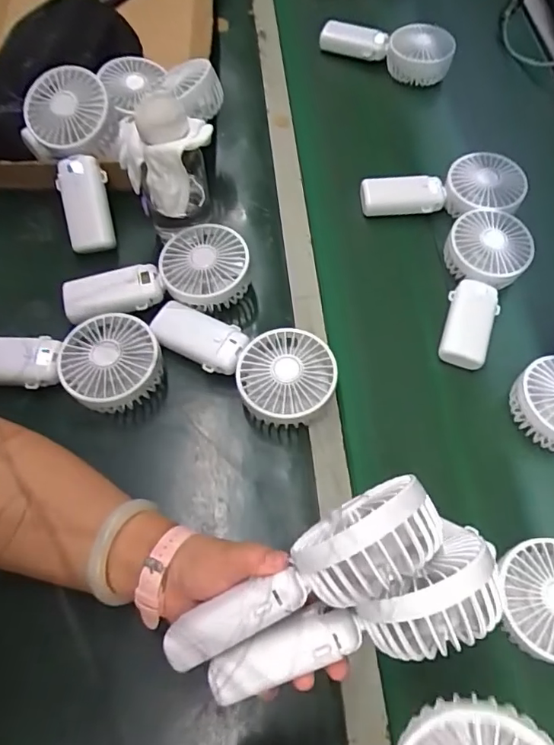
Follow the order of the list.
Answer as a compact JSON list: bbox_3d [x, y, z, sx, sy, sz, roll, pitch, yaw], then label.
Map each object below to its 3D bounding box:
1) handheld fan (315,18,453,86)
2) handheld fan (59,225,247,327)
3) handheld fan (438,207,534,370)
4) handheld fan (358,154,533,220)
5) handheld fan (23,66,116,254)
[{"bbox_3d":[0.167,-0.467,0.740,0.170,0.065,0.100,28,67,23],"label":"handheld fan"},{"bbox_3d":[-0.120,-0.098,0.508,0.177,0.038,0.083,-10,66,-7],"label":"handheld fan"},{"bbox_3d":[0.214,-0.096,0.553,0.082,0.043,0.185,22,66,7],"label":"handheld fan"},{"bbox_3d":[0.192,-0.220,0.602,0.178,0.046,0.084,2,65,-2],"label":"handheld fan"},{"bbox_3d":[-0.212,-0.223,0.543,0.089,0.040,0.190,-11,88,-8],"label":"handheld fan"}]

